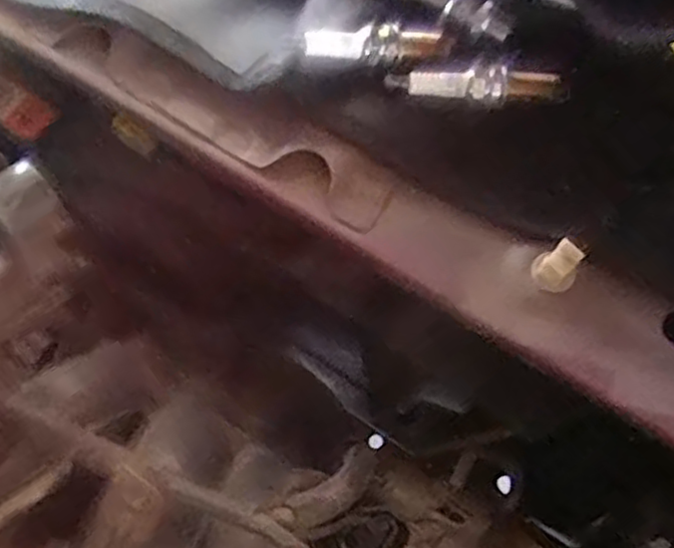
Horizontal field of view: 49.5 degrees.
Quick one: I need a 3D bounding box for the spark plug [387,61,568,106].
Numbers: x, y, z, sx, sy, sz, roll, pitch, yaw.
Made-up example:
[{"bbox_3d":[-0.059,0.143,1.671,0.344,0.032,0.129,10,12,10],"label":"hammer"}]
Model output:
[{"bbox_3d":[0.063,-0.085,0.326,0.078,0.014,0.015,2,67,3],"label":"spark plug"}]

